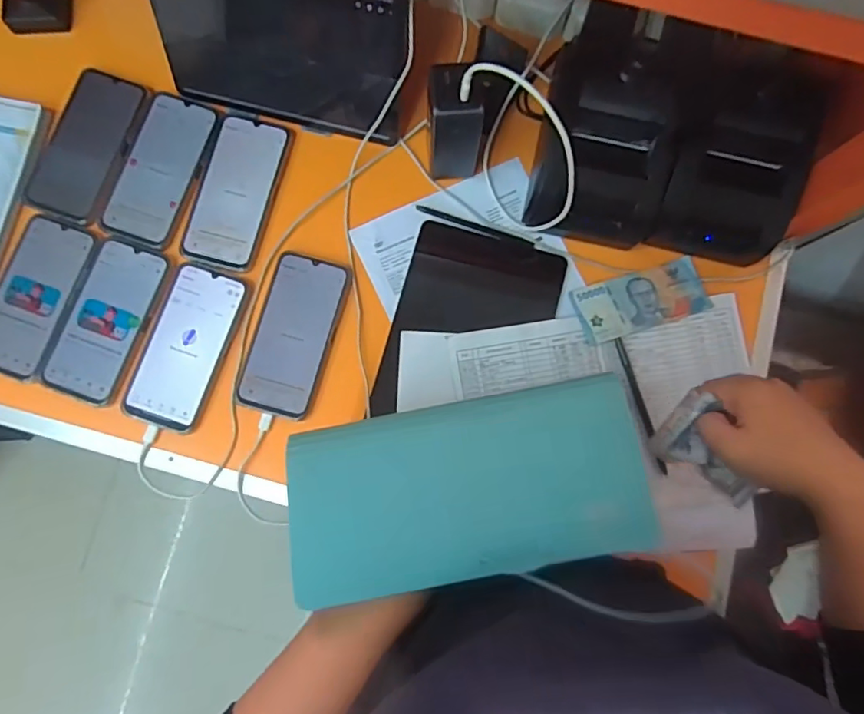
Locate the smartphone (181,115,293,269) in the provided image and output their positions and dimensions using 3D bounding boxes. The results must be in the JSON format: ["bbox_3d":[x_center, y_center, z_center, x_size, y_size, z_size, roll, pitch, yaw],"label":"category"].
[{"bbox_3d":[-0.215,-0.181,0.598,0.082,0.006,0.168,14,82,0],"label":"smartphone"}]

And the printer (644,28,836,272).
[{"bbox_3d":[0.307,-0.196,0.558,0.134,0.122,0.163,11,82,0],"label":"printer"}]

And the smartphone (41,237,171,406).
[{"bbox_3d":[-0.344,-0.040,0.578,0.083,0.009,0.170,19,82,1],"label":"smartphone"}]

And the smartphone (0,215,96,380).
[{"bbox_3d":[-0.422,-0.065,0.577,0.077,0.010,0.166,20,82,1],"label":"smartphone"}]

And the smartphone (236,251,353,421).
[{"bbox_3d":[-0.146,-0.023,0.578,0.081,0.009,0.169,16,82,1],"label":"smartphone"}]

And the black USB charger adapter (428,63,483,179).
[{"bbox_3d":[0.020,-0.230,0.546,0.048,0.149,0.048,-10,82,-3],"label":"black USB charger adapter"}]

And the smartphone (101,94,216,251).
[{"bbox_3d":[-0.300,-0.207,0.601,0.084,0.007,0.166,18,82,1],"label":"smartphone"}]

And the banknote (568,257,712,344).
[{"bbox_3d":[0.226,-0.062,0.593,0.143,0.008,0.064,-17,83,-4],"label":"banknote"}]

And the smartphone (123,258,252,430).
[{"bbox_3d":[-0.258,-0.013,0.572,0.080,0.005,0.170,18,82,1],"label":"smartphone"}]

